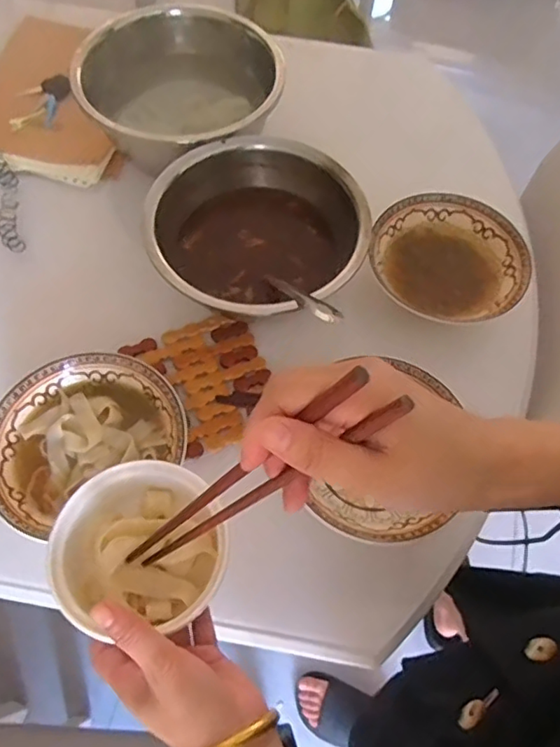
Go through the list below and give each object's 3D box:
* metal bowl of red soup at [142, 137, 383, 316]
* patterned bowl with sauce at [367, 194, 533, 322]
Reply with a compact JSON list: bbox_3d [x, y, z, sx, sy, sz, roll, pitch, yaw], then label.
[{"bbox_3d":[-0.022,-0.147,0.608,0.215,0.086,0.226,1,64,-2],"label":"metal bowl of red soup"},{"bbox_3d":[0.192,-0.131,0.639,0.177,0.039,0.162,22,65,8],"label":"patterned bowl with sauce"}]

